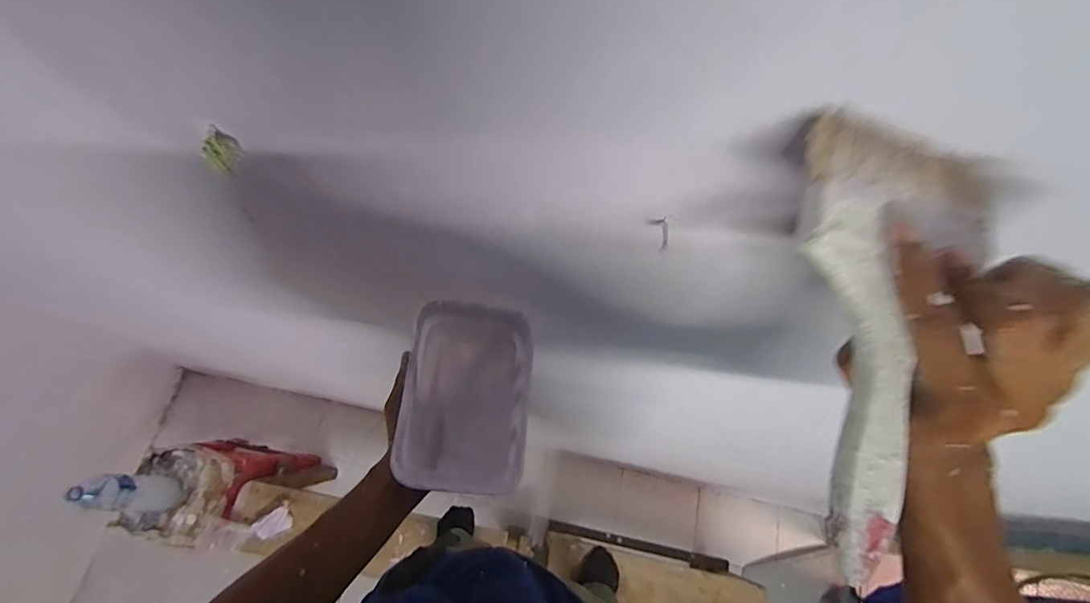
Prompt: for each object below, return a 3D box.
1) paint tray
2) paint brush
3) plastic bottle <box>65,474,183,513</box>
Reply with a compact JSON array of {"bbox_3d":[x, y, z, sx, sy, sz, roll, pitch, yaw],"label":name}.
[{"bbox_3d":[-0.072,0.089,0.482,0.111,0.043,0.175,4,69,-1],"label":"paint tray"},{"bbox_3d":[0.150,0.017,0.215,0.092,0.022,0.185,12,80,3],"label":"paint brush"},{"bbox_3d":[-1.057,0.485,1.255,0.116,0.277,0.091,-1,69,-2],"label":"plastic bottle"}]

